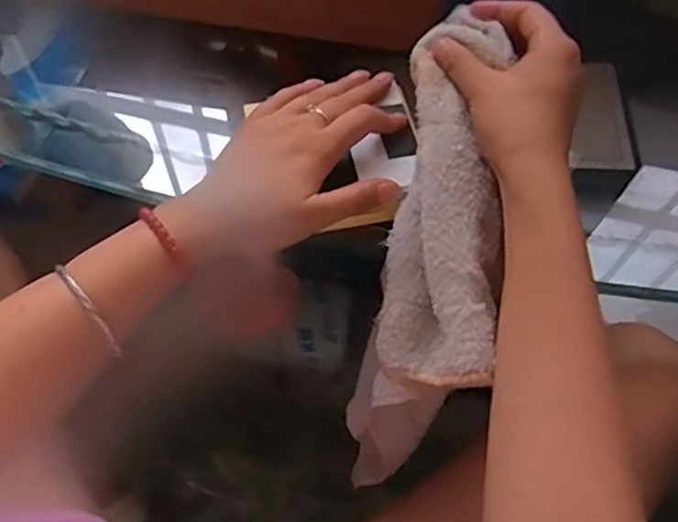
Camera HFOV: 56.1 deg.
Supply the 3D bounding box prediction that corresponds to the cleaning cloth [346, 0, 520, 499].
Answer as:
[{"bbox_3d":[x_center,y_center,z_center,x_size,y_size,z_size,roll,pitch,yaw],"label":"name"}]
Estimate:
[{"bbox_3d":[0.063,-0.010,0.390,0.070,0.059,0.295,10,89,3],"label":"cleaning cloth"}]

